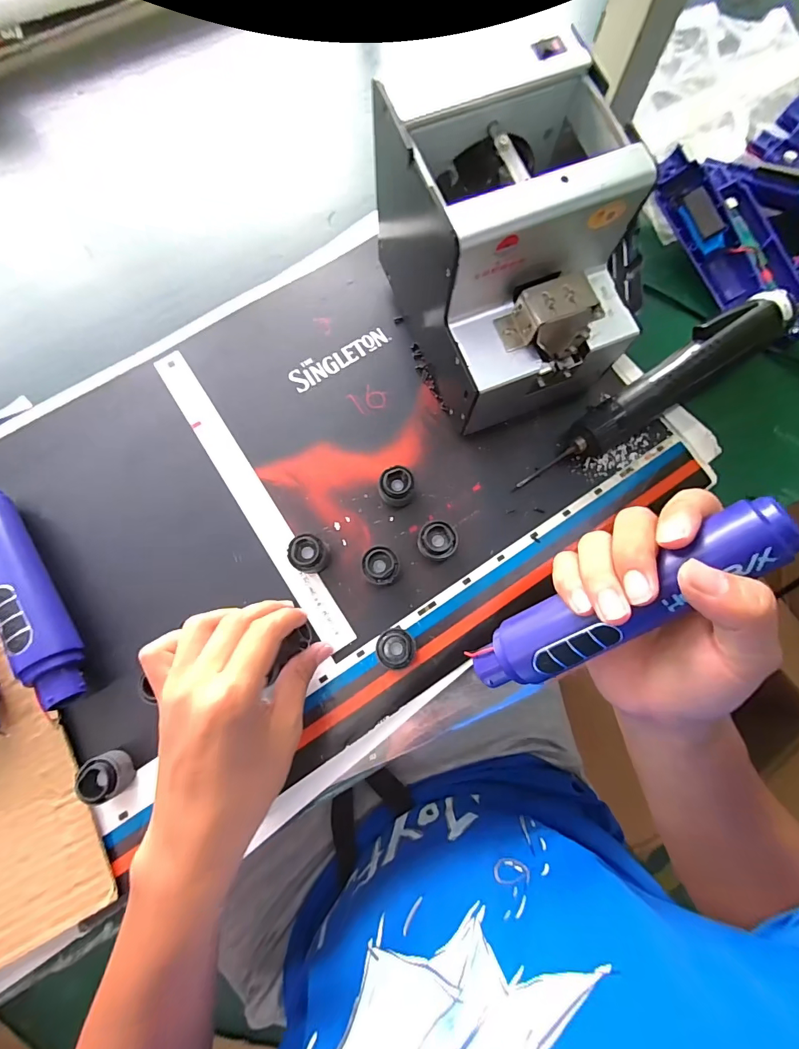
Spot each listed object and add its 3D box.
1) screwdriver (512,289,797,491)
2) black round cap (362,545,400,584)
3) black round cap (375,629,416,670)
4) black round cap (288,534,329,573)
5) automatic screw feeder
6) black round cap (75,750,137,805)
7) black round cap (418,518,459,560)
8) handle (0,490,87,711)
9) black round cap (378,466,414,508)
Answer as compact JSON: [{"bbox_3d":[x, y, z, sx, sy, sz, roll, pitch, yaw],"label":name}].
[{"bbox_3d":[0.207,-0.108,0.348,0.263,0.049,0.040,-33,80,-7],"label":"screwdriver"},{"bbox_3d":[-0.014,0.032,0.328,0.026,0.025,0.028,0,78,0],"label":"black round cap"},{"bbox_3d":[-0.003,0.091,0.318,0.028,0.017,0.027,0,78,0],"label":"black round cap"},{"bbox_3d":[-0.069,0.023,0.330,0.027,0.024,0.026,0,78,0],"label":"black round cap"},{"bbox_3d":[0.078,-0.180,0.310,0.126,0.151,0.165,-22,79,-5],"label":"automatic screw feeder"},{"bbox_3d":[-0.197,0.171,0.293,0.030,0.019,0.028,0,78,0],"label":"black round cap"},{"bbox_3d":[0.029,0.012,0.332,0.029,0.027,0.028,0,78,0],"label":"black round cap"},{"bbox_3d":[-0.277,0.049,0.316,0.030,0.035,0.175,-34,80,-7],"label":"handle"},{"bbox_3d":[-0.002,-0.030,0.341,0.027,0.028,0.025,0,77,0],"label":"black round cap"}]

